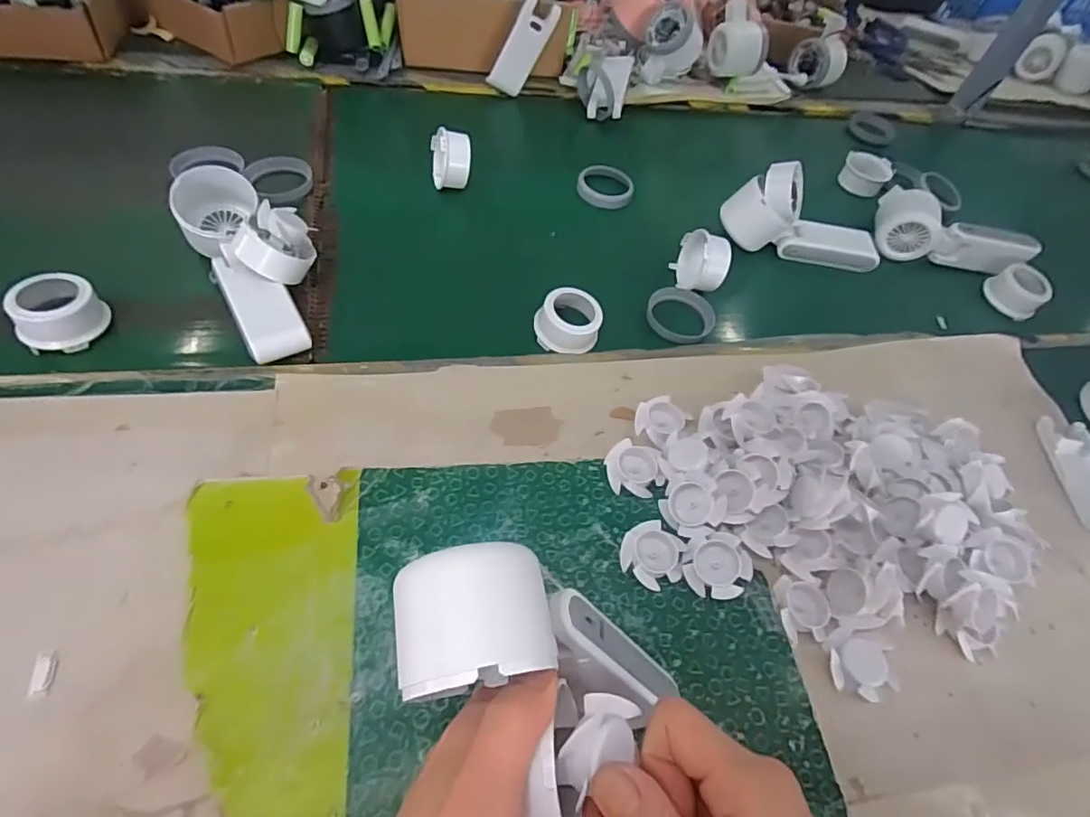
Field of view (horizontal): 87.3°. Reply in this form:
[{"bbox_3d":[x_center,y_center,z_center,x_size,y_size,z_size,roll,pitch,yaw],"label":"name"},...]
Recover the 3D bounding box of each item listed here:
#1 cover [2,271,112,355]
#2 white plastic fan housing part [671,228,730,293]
[{"bbox_3d":[-0.338,-0.068,0.394,0.052,0.026,0.053,41,58,18],"label":"cover"},{"bbox_3d":[0.142,-0.135,0.516,0.048,0.047,0.044,2,55,-3],"label":"white plastic fan housing part"}]

